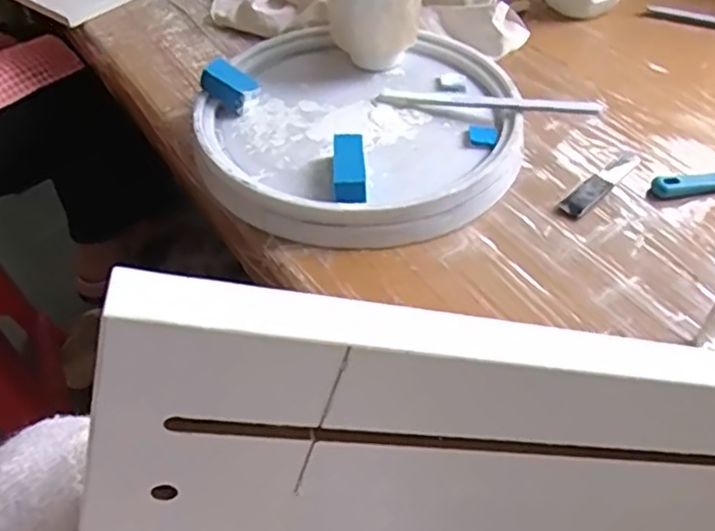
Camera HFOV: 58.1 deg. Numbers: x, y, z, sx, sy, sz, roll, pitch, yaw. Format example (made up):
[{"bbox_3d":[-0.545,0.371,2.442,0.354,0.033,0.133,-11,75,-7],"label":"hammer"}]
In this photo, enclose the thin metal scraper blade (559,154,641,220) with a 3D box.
[{"bbox_3d":[0.212,-0.071,0.560,0.023,0.007,0.100,35,57,28],"label":"thin metal scraper blade"}]

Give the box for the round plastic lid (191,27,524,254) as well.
[{"bbox_3d":[-0.001,-0.124,0.584,0.282,0.044,0.290,0,48,0],"label":"round plastic lid"}]

